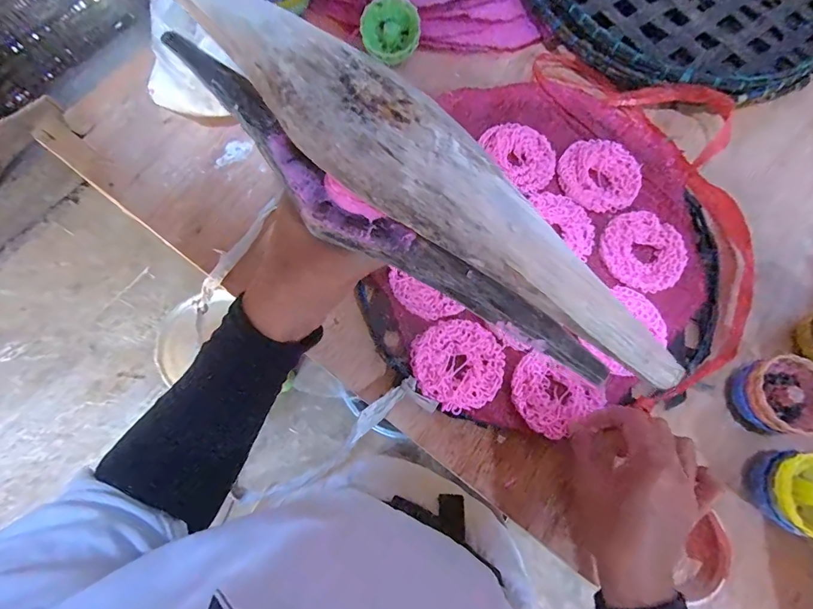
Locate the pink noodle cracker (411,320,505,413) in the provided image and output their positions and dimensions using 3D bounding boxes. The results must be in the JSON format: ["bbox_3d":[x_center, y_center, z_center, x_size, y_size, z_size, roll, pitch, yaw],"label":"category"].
[{"bbox_3d":[0.045,0.052,0.365,0.078,0.017,0.078,0,73,-1],"label":"pink noodle cracker"}]

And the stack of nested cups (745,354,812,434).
[{"bbox_3d":[0.316,0.077,0.353,0.064,0.036,0.060,9,73,2],"label":"stack of nested cups"}]

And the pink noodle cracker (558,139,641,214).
[{"bbox_3d":[0.196,-0.132,0.422,0.079,0.007,0.077,0,73,-1],"label":"pink noodle cracker"}]

